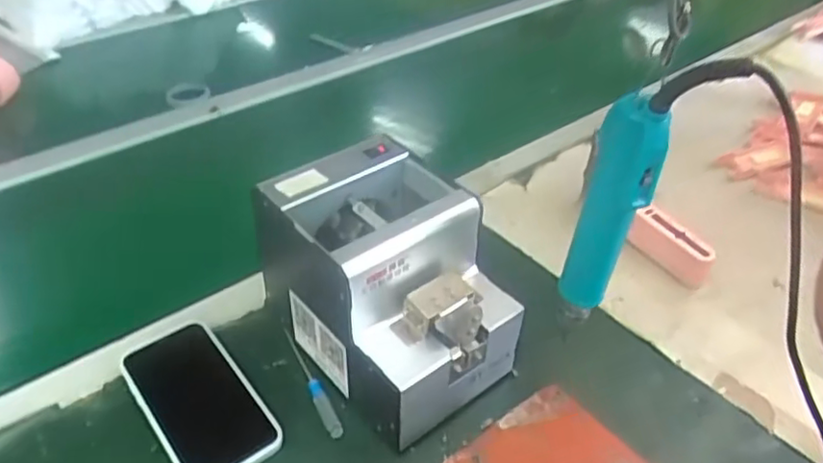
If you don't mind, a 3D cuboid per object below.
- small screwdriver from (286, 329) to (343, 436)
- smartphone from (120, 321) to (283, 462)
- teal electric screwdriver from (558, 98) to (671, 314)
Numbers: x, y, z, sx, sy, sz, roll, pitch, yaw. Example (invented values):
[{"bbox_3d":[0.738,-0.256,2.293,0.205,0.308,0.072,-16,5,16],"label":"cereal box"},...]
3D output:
[{"bbox_3d":[-0.082,0.119,0.526,0.011,0.015,0.111,-17,46,-23],"label":"small screwdriver"},{"bbox_3d":[-0.163,0.128,0.501,0.074,0.013,0.144,-25,49,-29],"label":"smartphone"},{"bbox_3d":[0.132,-0.012,0.439,0.040,0.167,0.030,15,42,17],"label":"teal electric screwdriver"}]

